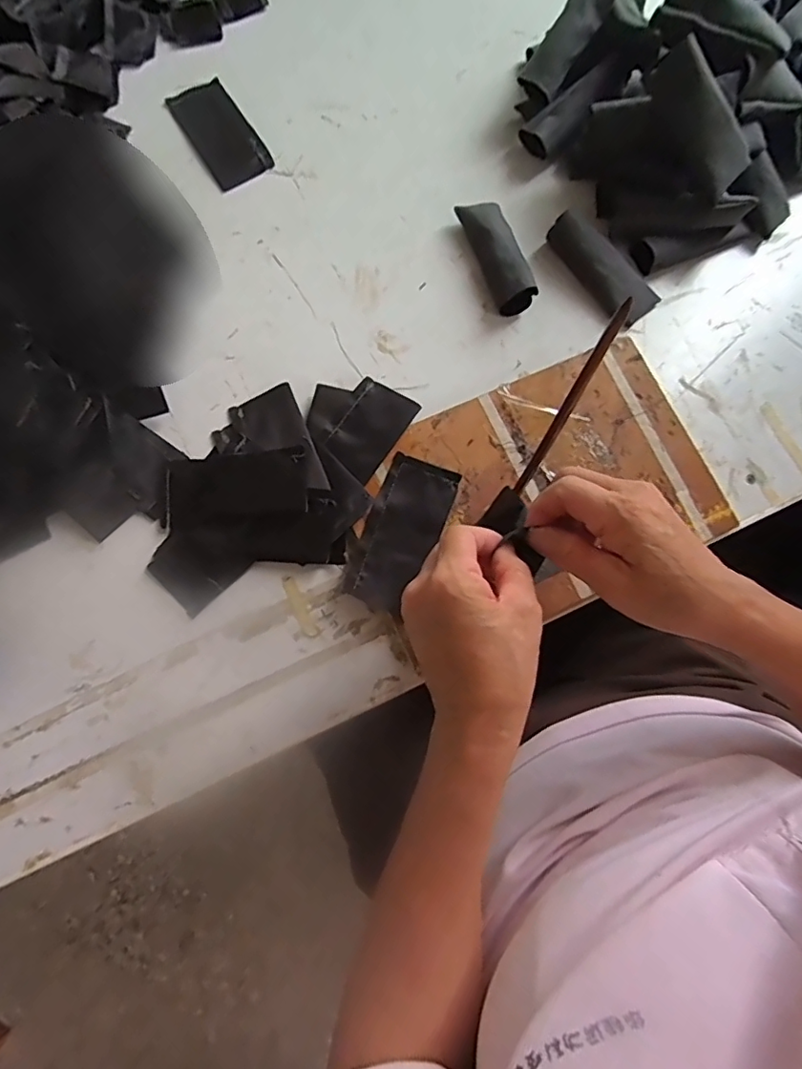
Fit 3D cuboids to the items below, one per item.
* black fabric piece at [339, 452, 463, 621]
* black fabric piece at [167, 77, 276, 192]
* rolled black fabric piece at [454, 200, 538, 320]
[{"bbox_3d":[0.000,-0.001,0.406,0.052,0.005,0.117,22,78,4],"label":"black fabric piece"},{"bbox_3d":[-0.166,-0.370,0.495,0.055,0.004,0.112,-31,80,-7],"label":"black fabric piece"},{"bbox_3d":[0.082,-0.237,0.455,0.033,0.028,0.102,-18,78,-4],"label":"rolled black fabric piece"}]

